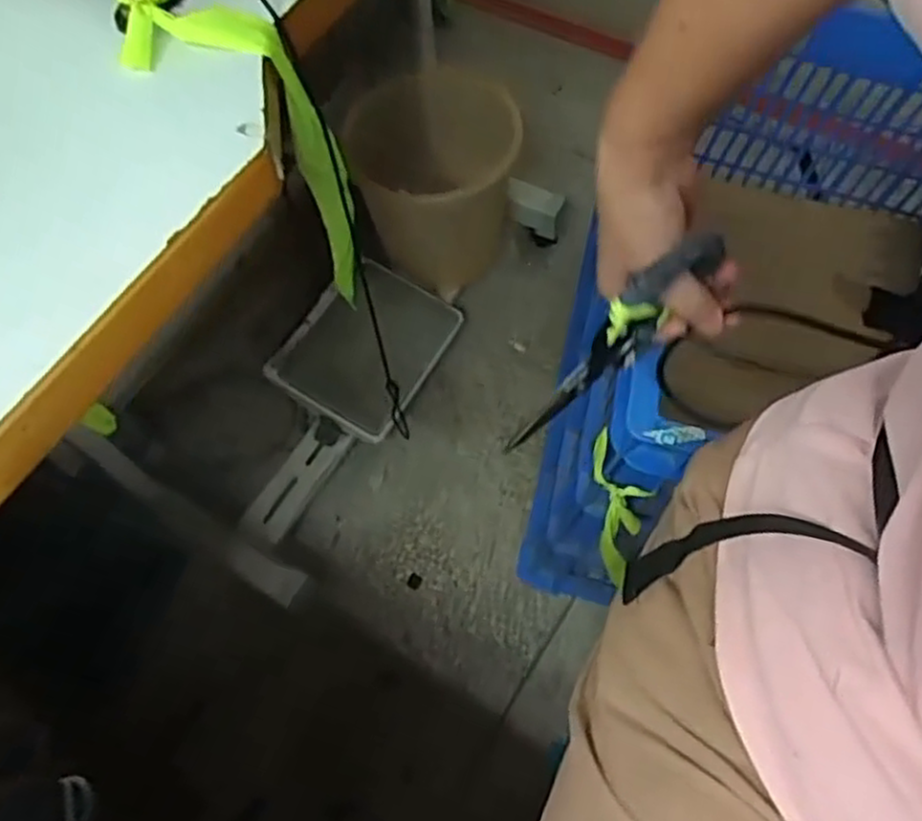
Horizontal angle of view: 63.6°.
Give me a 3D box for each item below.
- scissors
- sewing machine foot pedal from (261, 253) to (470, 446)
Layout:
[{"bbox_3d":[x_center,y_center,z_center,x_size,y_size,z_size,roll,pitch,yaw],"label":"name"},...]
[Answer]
[{"bbox_3d":[0.095,-0.038,0.464,0.068,0.166,0.018,-7,54,-44],"label":"scissors"},{"bbox_3d":[-0.145,-0.110,1.210,0.219,0.065,0.290,36,65,-9],"label":"sewing machine foot pedal"}]

